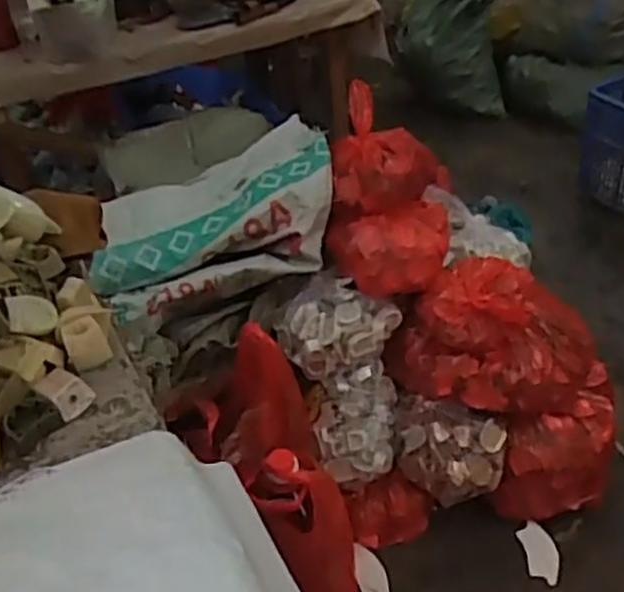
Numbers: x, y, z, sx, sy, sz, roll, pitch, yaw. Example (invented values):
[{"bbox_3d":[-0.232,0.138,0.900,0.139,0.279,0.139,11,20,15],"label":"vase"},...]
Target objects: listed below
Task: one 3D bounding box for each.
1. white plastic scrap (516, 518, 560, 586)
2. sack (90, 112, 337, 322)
[{"bbox_3d":[0.400,0.449,1.368,0.058,0.007,0.112,-7,43,-2],"label":"white plastic scrap"},{"bbox_3d":[-0.164,-0.125,1.334,0.441,0.154,0.240,-20,39,-19],"label":"sack"}]

